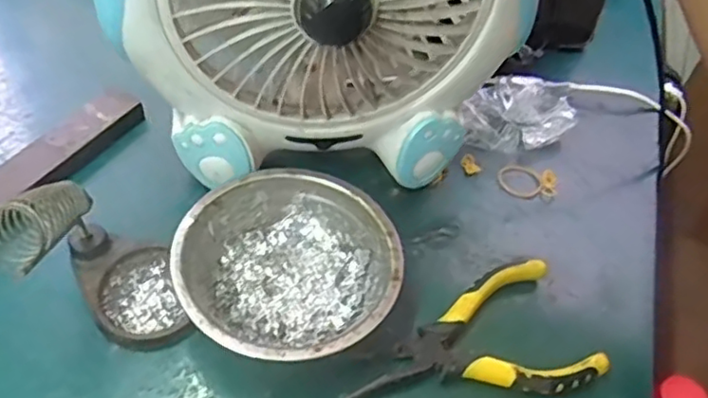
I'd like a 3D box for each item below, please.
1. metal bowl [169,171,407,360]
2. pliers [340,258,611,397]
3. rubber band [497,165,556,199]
[{"bbox_3d":[-0.038,0.044,0.376,0.122,0.041,0.121,3,50,-4],"label":"metal bowl"},{"bbox_3d":[0.063,0.085,0.369,0.146,0.014,0.082,-10,52,-15],"label":"pliers"},{"bbox_3d":[0.128,-0.013,0.468,0.044,0.008,0.026,4,49,-3],"label":"rubber band"}]

